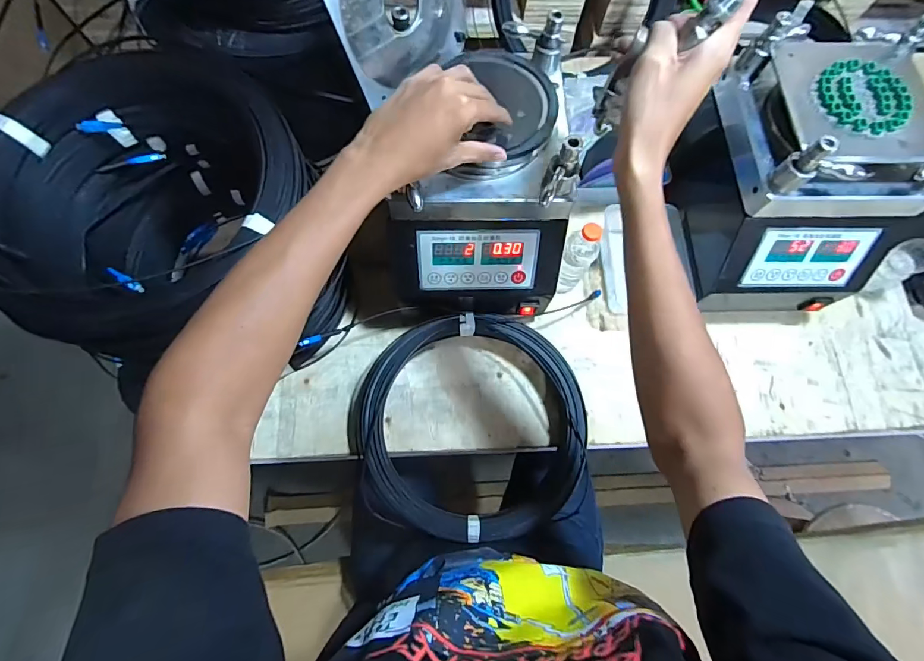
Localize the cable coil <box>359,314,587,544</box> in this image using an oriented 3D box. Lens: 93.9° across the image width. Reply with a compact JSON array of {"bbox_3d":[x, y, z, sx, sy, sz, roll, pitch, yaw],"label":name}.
[{"bbox_3d":[0.016,0.130,0.607,0.303,0.059,0.297,0,74,-2],"label":"cable coil"}]

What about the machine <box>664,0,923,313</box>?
[{"bbox_3d":[0.451,-0.195,0.604,0.219,0.272,0.274,2,74,-1],"label":"machine"}]

